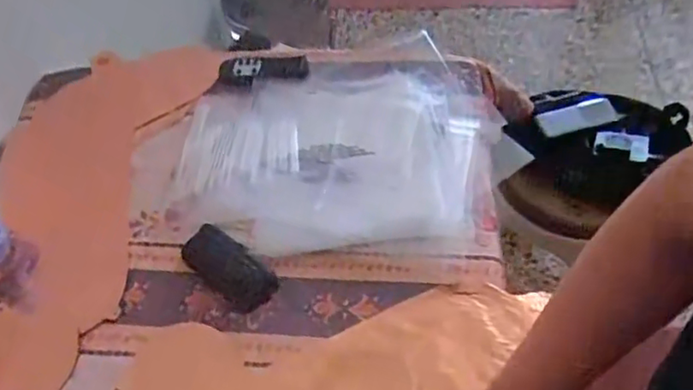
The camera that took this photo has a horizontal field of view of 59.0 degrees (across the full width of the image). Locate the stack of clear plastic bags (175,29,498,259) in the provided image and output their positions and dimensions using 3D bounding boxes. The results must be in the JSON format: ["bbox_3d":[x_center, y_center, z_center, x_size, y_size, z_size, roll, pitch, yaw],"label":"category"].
[{"bbox_3d":[-0.009,-0.065,0.714,0.364,0.015,0.289,-6,55,3],"label":"stack of clear plastic bags"}]

